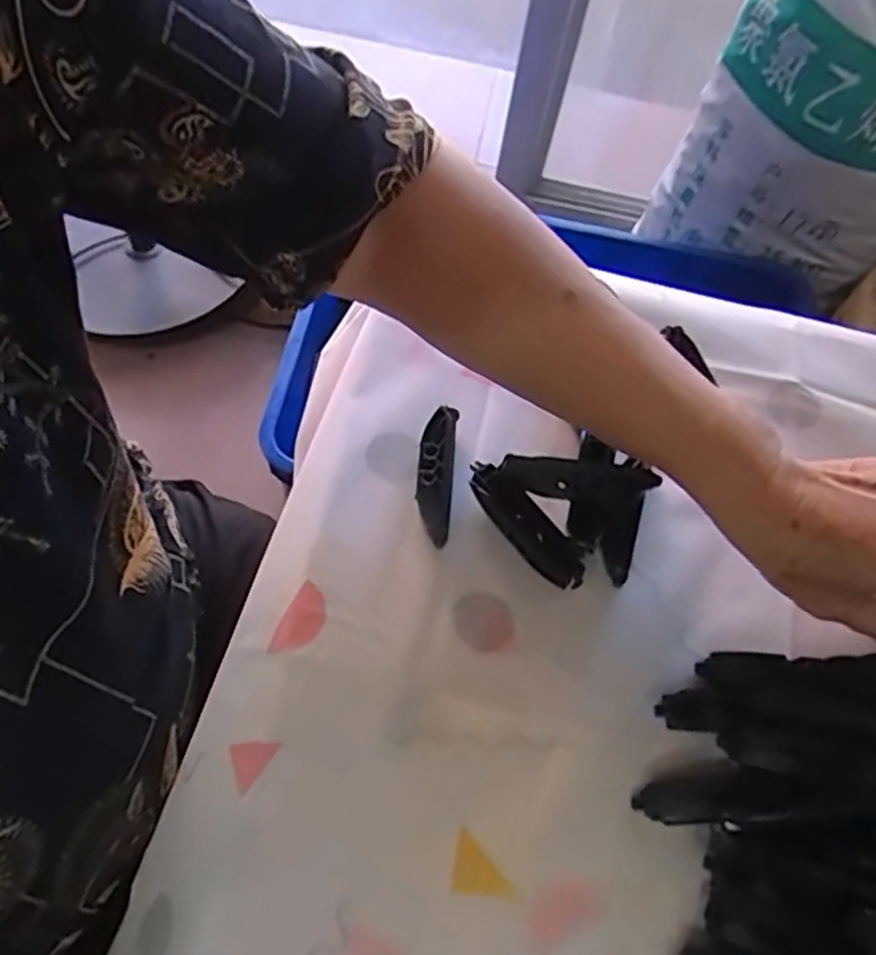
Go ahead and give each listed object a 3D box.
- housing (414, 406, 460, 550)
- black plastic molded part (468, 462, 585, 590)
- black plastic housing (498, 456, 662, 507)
[{"bbox_3d":[-0.001,-0.001,0.397,0.019,0.012,0.077,5,73,-1],"label":"housing"},{"bbox_3d":[0.046,0.025,0.385,0.021,0.023,0.078,-38,72,-21],"label":"black plastic molded part"},{"bbox_3d":[0.072,0.001,0.385,0.079,0.022,0.010,6,19,1],"label":"black plastic housing"}]

